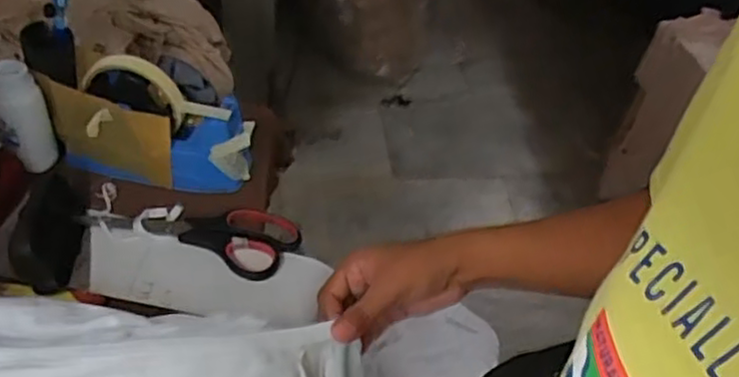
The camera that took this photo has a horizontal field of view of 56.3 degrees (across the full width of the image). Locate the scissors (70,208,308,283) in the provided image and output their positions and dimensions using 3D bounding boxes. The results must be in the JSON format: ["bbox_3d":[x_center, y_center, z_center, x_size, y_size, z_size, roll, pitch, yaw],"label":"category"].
[{"bbox_3d":[-0.151,0.031,0.592,0.174,0.012,0.069,16,45,8],"label":"scissors"}]

